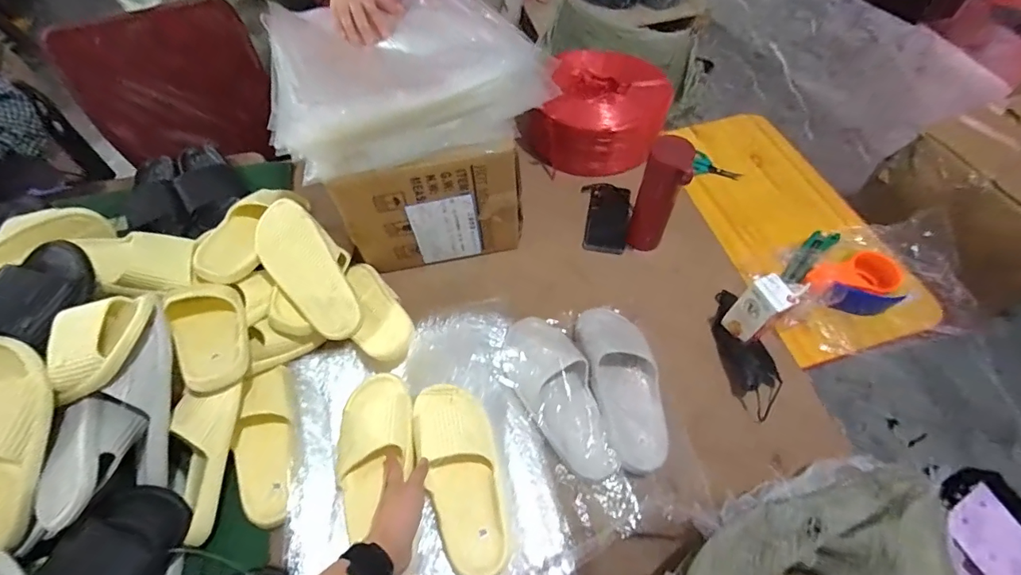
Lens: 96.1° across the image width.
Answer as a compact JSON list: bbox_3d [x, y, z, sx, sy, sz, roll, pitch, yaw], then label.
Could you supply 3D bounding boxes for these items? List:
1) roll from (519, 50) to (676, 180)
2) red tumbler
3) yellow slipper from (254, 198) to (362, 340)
[{"bbox_3d":[0.185,-0.352,0.964,0.256,0.142,0.259,32,64,20],"label":"roll"},{"bbox_3d":[0.248,-0.148,0.767,0.068,0.203,0.063,16,60,12],"label":"red tumbler"},{"bbox_3d":[-0.321,-0.023,0.745,0.117,0.076,0.241,-32,85,10],"label":"yellow slipper"}]

